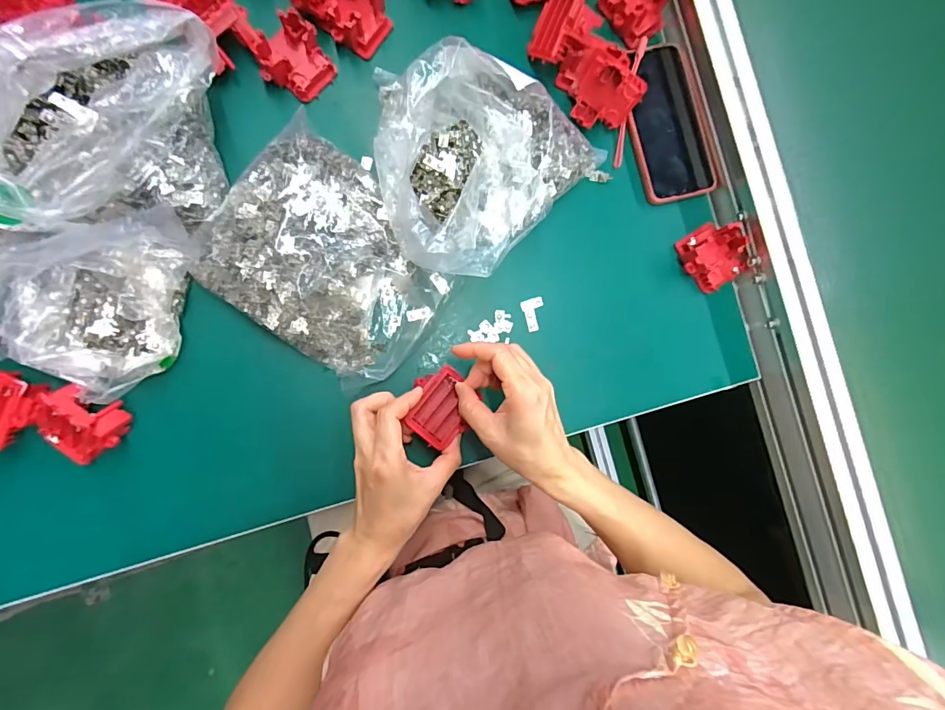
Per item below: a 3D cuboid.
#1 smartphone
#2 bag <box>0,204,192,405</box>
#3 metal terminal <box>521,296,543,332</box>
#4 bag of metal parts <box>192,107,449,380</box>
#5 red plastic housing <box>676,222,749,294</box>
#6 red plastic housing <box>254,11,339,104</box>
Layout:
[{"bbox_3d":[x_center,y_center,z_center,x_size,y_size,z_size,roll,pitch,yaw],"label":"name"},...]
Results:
[{"bbox_3d":[0.206,-0.250,0.473,0.084,0.017,0.169,-17,90,-8],"label":"smartphone"},{"bbox_3d":[-0.300,-0.049,0.366,0.118,0.084,0.168,42,83,-3],"label":"bag"},{"bbox_3d":[0.064,-0.041,0.451,0.020,0.008,0.033,-11,88,-8],"label":"metal terminal"},{"bbox_3d":[-0.128,-0.087,0.409,0.209,0.050,0.167,36,83,-4],"label":"bag of metal parts"},{"bbox_3d":[0.255,-0.105,0.463,0.066,0.036,0.064,-31,91,-8],"label":"red plastic housing"},{"bbox_3d":[-0.171,-0.282,0.423,0.058,0.030,0.062,45,83,-2],"label":"red plastic housing"}]

